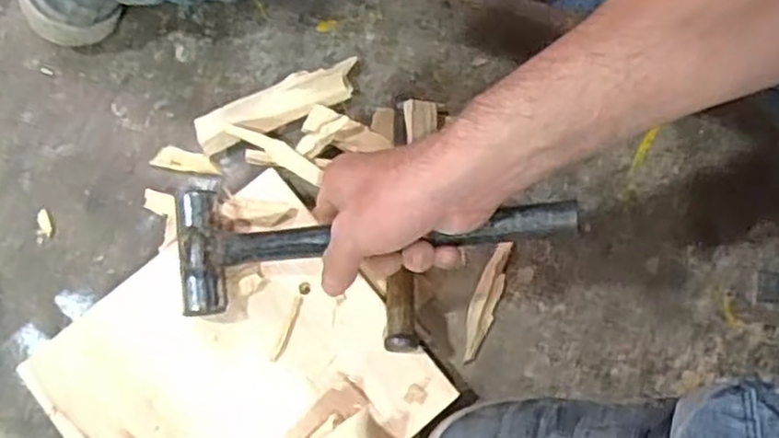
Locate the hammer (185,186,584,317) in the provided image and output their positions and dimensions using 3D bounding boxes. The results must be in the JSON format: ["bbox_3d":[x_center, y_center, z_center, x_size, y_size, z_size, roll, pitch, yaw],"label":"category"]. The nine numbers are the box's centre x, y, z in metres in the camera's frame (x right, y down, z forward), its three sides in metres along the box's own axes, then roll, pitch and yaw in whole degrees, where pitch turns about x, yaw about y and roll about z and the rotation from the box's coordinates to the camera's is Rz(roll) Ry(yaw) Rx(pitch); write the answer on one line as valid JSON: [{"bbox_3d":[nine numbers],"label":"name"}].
[{"bbox_3d":[-0.015,0.020,0.477,0.276,0.051,0.085,-3,77,22],"label":"hammer"}]

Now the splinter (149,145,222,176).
[{"bbox_3d":[-0.164,-0.046,0.580,0.054,0.006,0.019,16,78,5],"label":"splinter"}]

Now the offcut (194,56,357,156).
[{"bbox_3d":[-0.091,-0.093,0.581,0.134,0.030,0.040,-23,78,-4],"label":"offcut"}]

